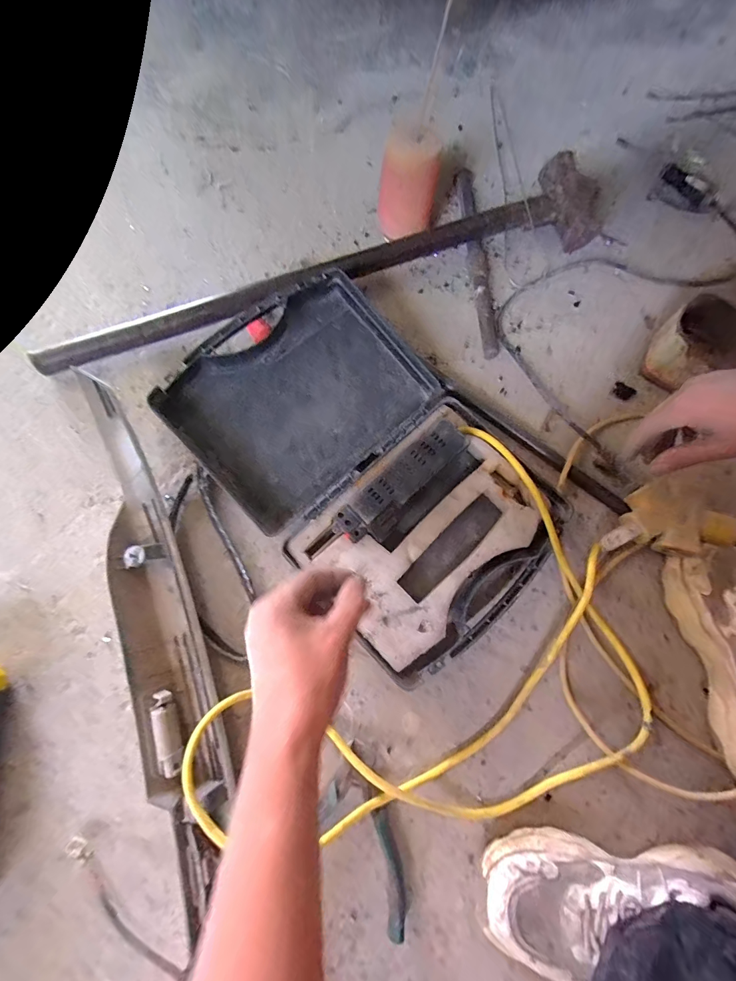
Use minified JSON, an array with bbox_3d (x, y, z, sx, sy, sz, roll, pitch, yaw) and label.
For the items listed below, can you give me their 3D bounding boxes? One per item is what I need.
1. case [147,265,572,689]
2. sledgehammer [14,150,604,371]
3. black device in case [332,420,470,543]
[{"bbox_3d":[0.001,-0.045,0.467,0.310,0.074,0.463,-42,79,-13],"label":"case"},{"bbox_3d":[-0.025,-0.315,0.544,0.872,0.088,0.110,-20,75,-8],"label":"sledgehammer"},{"bbox_3d":[0.043,-0.010,0.451,0.185,0.030,0.055,-43,82,-14],"label":"black device in case"}]

